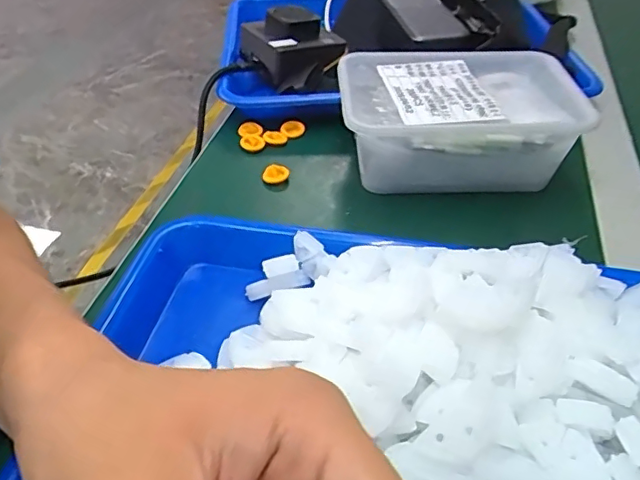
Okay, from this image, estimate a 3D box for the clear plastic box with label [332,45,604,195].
[{"bbox_3d":[0.099,-0.088,0.429,0.163,0.073,0.111,0,43,-3],"label":"clear plastic box with label"}]

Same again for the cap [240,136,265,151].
[{"bbox_3d":[-0.056,-0.079,0.461,0.020,0.006,0.017,-2,43,-5],"label":"cap"}]

